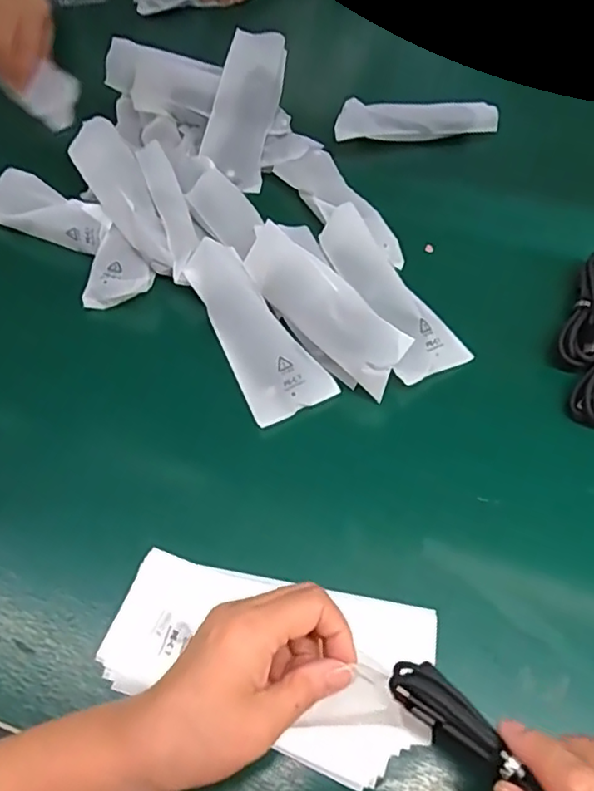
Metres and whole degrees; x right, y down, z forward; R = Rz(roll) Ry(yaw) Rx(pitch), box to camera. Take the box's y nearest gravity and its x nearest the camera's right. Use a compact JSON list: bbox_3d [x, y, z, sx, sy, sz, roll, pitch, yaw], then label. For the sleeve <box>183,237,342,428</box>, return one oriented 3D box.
[{"bbox_3d":[-0.034,-0.053,0.454,0.060,0.029,0.149,-25,64,-12],"label":"sleeve"}]

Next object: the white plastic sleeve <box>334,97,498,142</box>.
[{"bbox_3d":[0.113,-0.268,0.582,0.151,0.024,0.036,-5,61,-1],"label":"white plastic sleeve"}]

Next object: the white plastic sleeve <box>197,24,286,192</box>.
[{"bbox_3d":[-0.048,-0.265,0.556,0.057,0.012,0.142,13,88,-9],"label":"white plastic sleeve"}]

